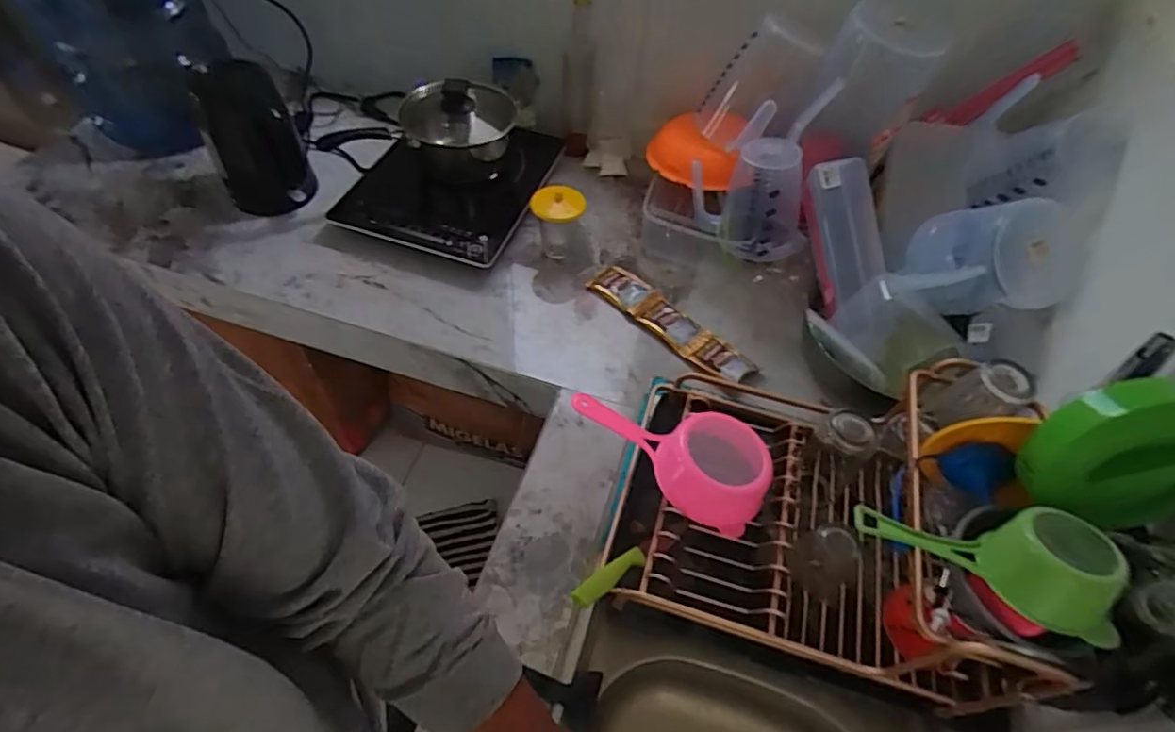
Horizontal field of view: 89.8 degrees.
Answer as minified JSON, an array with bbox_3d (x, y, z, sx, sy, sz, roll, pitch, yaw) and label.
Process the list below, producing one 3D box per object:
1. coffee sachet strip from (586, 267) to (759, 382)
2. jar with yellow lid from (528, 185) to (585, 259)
[{"bbox_3d":[0.126,-0.065,0.911,0.282,0.018,0.066,39,61,22],"label":"coffee sachet strip"},{"bbox_3d":[-0.047,-0.234,0.967,0.079,0.116,0.080,2,54,-2],"label":"jar with yellow lid"}]

